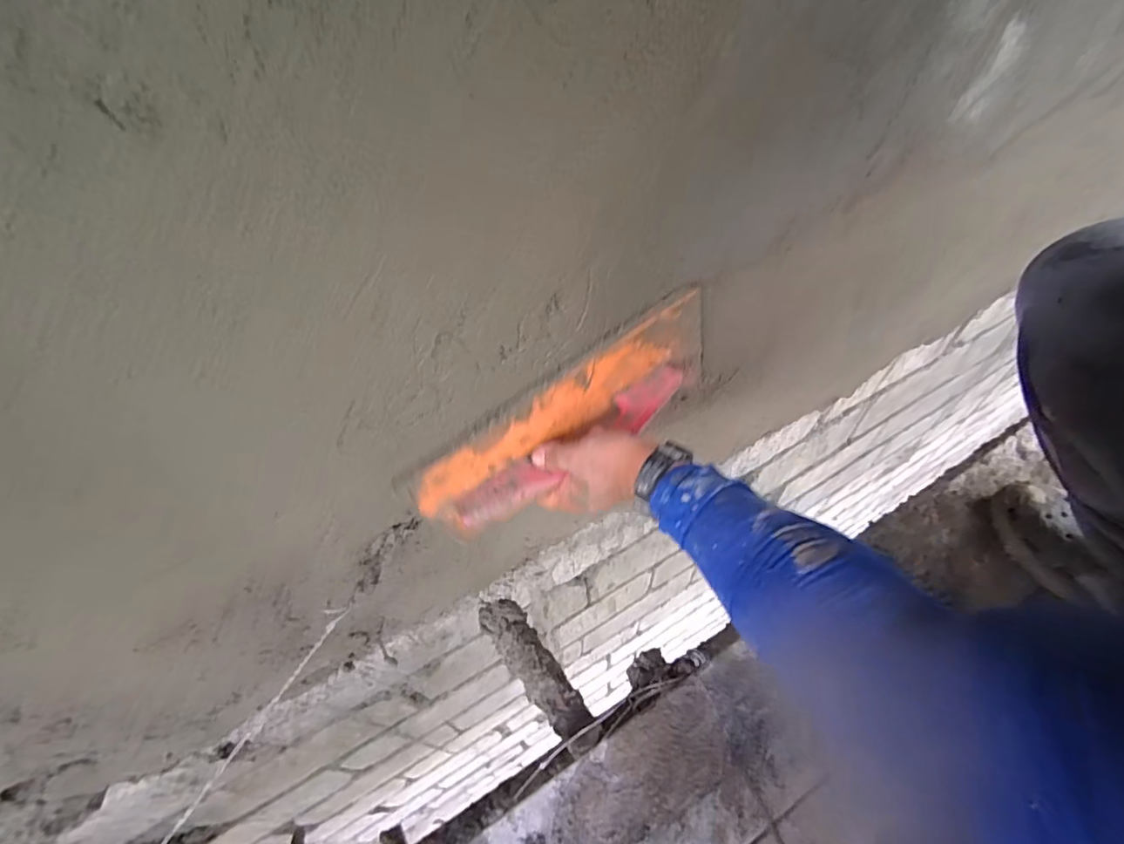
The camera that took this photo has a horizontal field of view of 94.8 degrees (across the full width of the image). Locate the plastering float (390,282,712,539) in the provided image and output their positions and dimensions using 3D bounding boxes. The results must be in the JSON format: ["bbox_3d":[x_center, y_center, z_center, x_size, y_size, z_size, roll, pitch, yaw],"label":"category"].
[{"bbox_3d":[0.015,0.010,0.520,0.331,0.136,0.049,-34,59,-5],"label":"plastering float"}]

